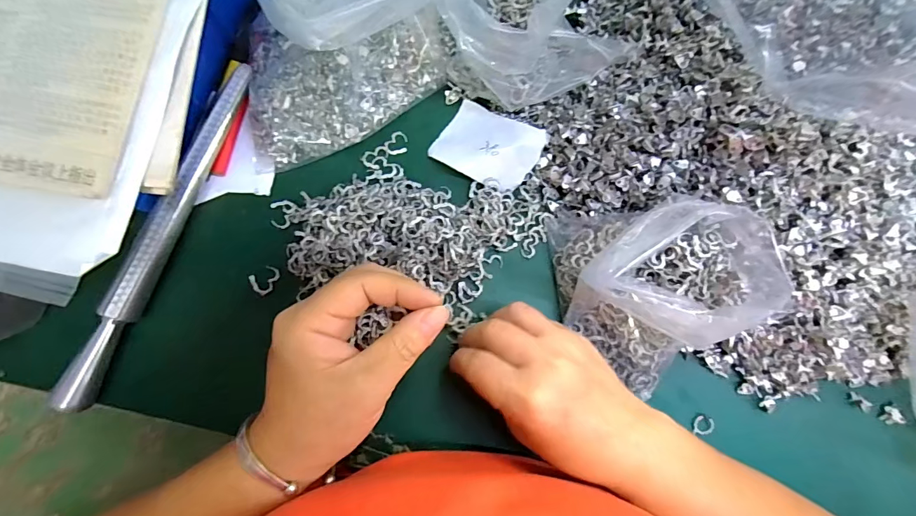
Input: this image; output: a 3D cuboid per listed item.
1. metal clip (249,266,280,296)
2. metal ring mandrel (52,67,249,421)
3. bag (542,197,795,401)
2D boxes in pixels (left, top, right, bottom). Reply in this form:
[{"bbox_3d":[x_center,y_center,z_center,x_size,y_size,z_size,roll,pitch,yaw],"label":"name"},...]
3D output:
[{"bbox_3d":[-0.131,0.015,0.282,0.018,0.006,0.016,-38,88,-8],"label":"metal clip"},{"bbox_3d":[-0.191,-0.018,0.269,0.015,0.023,0.235,23,82,-2],"label":"metal ring mandrel"},{"bbox_3d":[0.141,0.013,0.275,0.132,0.064,0.138,-26,86,-8],"label":"bag"}]

